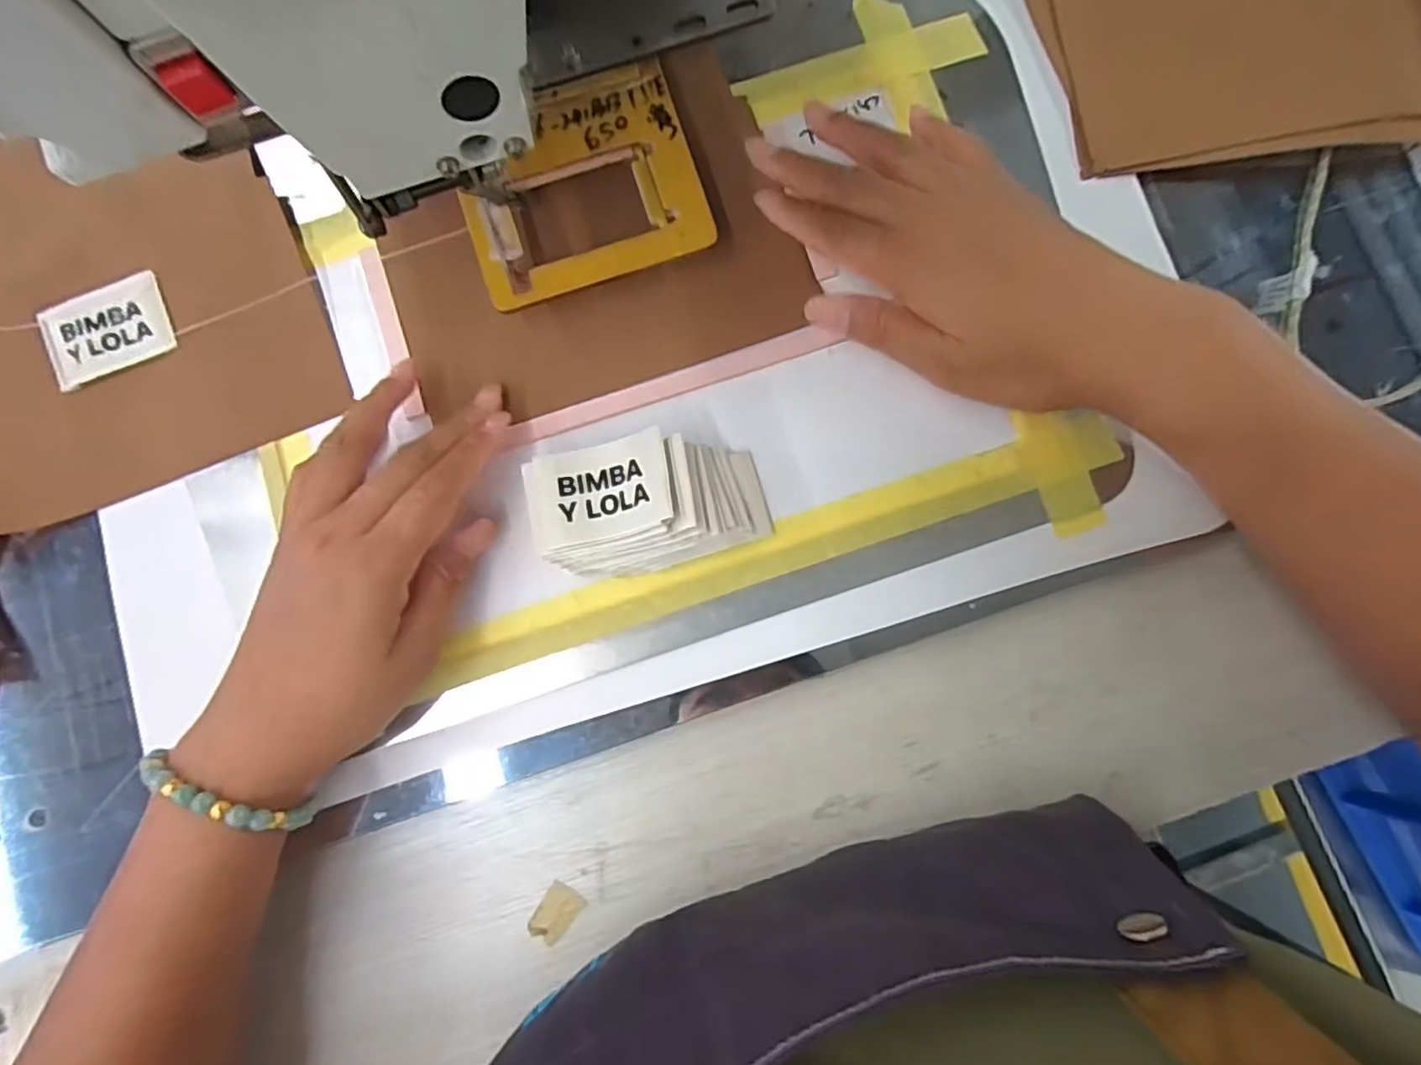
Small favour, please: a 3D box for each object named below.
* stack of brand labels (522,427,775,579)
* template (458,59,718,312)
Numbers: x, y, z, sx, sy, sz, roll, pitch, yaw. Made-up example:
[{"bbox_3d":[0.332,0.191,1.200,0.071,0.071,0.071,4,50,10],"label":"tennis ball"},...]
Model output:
[{"bbox_3d":[-0.025,-0.013,0.284,0.098,0.035,0.054,-12,83,-1],"label":"stack of brand labels"},{"bbox_3d":[-0.059,-0.156,0.300,0.104,0.007,0.088,-19,87,-1],"label":"template"}]

